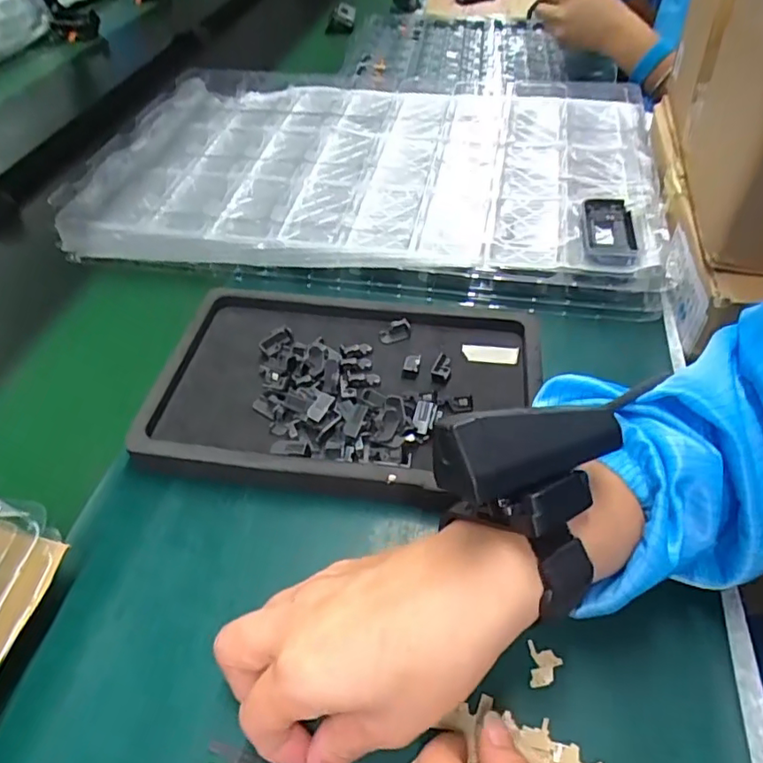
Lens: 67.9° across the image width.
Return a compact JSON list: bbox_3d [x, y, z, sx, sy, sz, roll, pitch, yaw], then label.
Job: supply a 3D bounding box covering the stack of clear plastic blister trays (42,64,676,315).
[{"bbox_3d":[-0.002,-0.206,0.541,0.504,0.061,0.320,6,48,10],"label":"stack of clear plastic blister trays"}]

